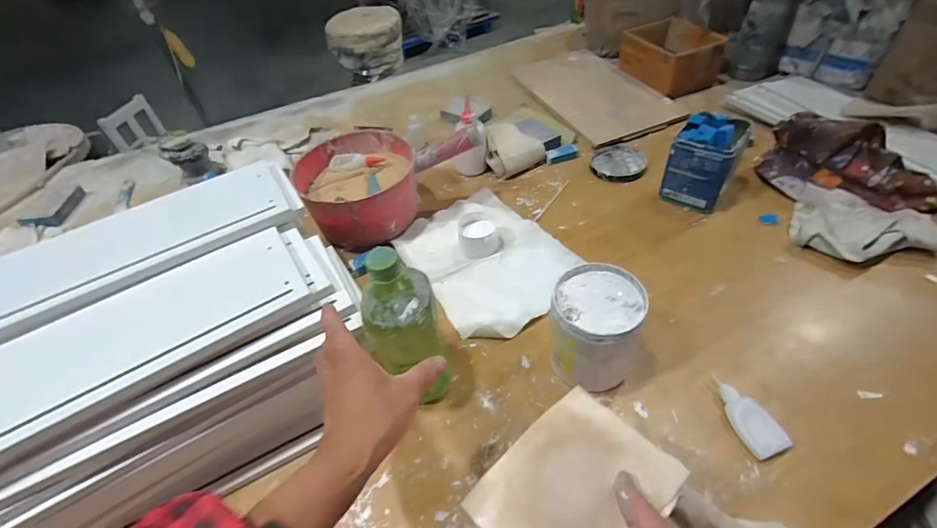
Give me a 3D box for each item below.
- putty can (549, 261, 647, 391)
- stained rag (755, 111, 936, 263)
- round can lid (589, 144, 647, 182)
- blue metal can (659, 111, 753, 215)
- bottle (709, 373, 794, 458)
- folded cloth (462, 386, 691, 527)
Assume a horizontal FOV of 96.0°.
[{"bbox_3d":[0.146,0.074,0.488,0.092,0.114,0.099,-3,48,4],"label":"putty can"},{"bbox_3d":[0.577,-0.117,0.616,0.193,0.091,0.249,3,49,9],"label":"stained rag"},{"bbox_3d":[0.278,-0.187,0.783,0.096,0.012,0.110,7,50,13],"label":"round can lid"},{"bbox_3d":[0.370,-0.166,0.665,0.091,0.125,0.096,22,54,24],"label":"blue metal can"},{"bbox_3d":[0.300,0.157,0.452,0.043,0.020,0.090,-13,48,-4],"label":"bottle"},{"bbox_3d":[0.083,0.177,0.327,0.112,0.019,0.135,37,78,29],"label":"folded cloth"}]

